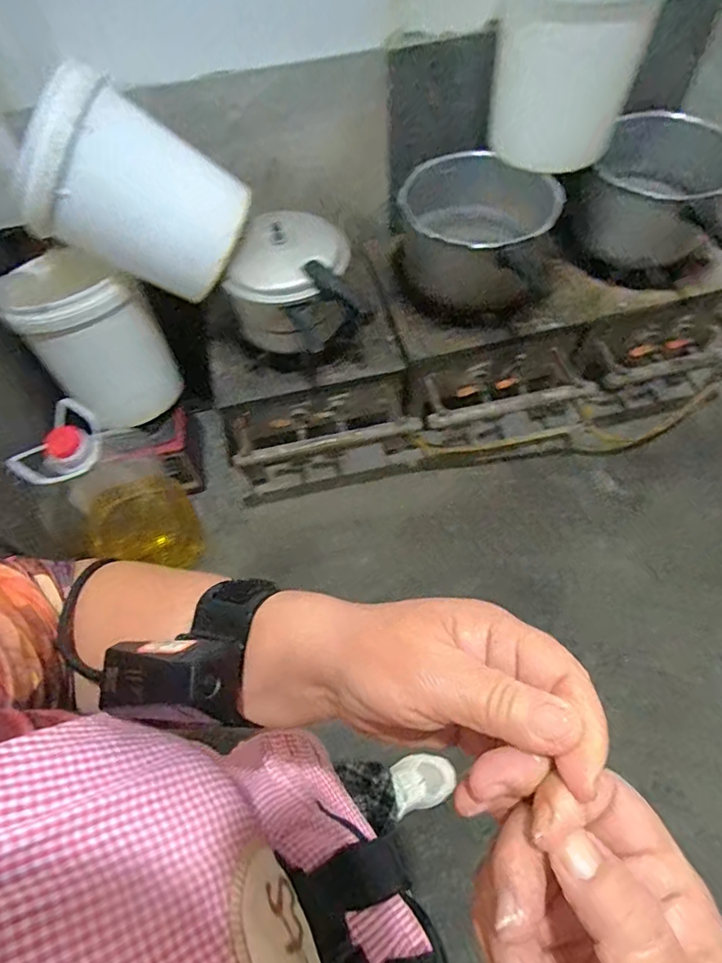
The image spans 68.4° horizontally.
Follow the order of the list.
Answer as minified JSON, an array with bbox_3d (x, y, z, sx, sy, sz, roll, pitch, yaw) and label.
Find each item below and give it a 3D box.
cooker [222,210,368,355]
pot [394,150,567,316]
[{"bbox_3d":[-0.161,-0.455,1.203,0.305,0.240,0.245,-26,62,-11],"label":"cooker"},{"bbox_3d":[0.263,-0.577,1.244,0.347,0.189,0.345,-1,60,2],"label":"pot"}]

